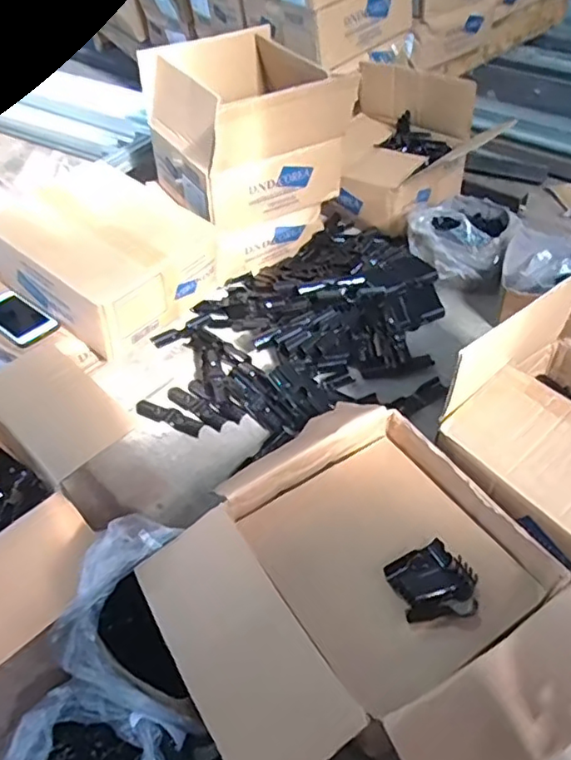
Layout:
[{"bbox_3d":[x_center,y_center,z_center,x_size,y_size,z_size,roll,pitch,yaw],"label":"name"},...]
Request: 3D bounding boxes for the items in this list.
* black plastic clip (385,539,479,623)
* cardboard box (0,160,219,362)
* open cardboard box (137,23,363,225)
[{"bbox_3d":[0.176,0.240,0.715,0.090,0.028,0.091,-18,47,-13],"label":"black plastic clip"},{"bbox_3d":[-0.325,-0.232,1.083,0.316,0.158,0.283,28,54,28],"label":"cardboard box"},{"bbox_3d":[-0.087,-0.512,1.230,0.317,0.256,0.362,-27,50,-20],"label":"open cardboard box"}]

